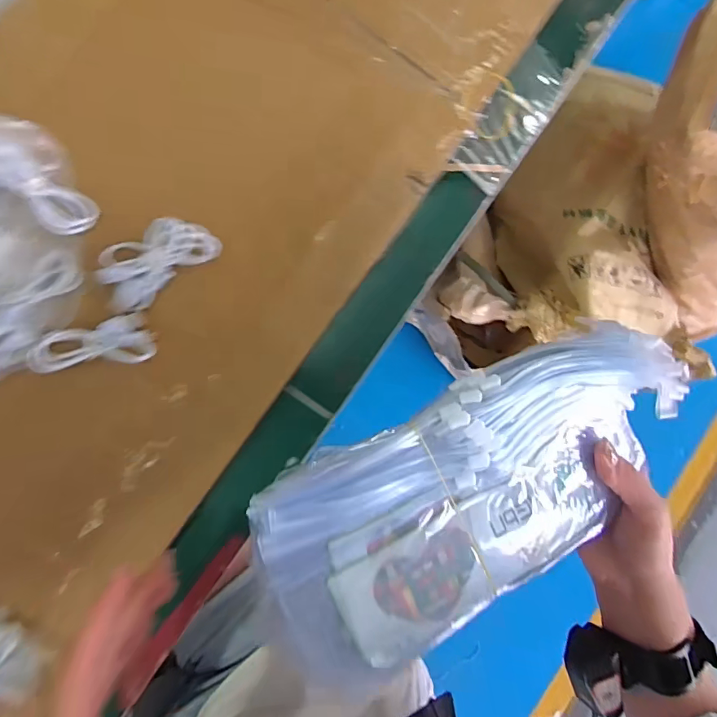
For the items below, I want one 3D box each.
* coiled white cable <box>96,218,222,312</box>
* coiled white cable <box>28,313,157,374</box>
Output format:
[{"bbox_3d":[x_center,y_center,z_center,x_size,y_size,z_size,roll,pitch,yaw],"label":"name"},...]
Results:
[{"bbox_3d":[-0.136,-0.068,0.321,0.080,0.027,0.048,-28,90,9],"label":"coiled white cable"},{"bbox_3d":[-0.179,-0.009,0.323,0.076,0.010,0.032,-11,88,-6],"label":"coiled white cable"}]

